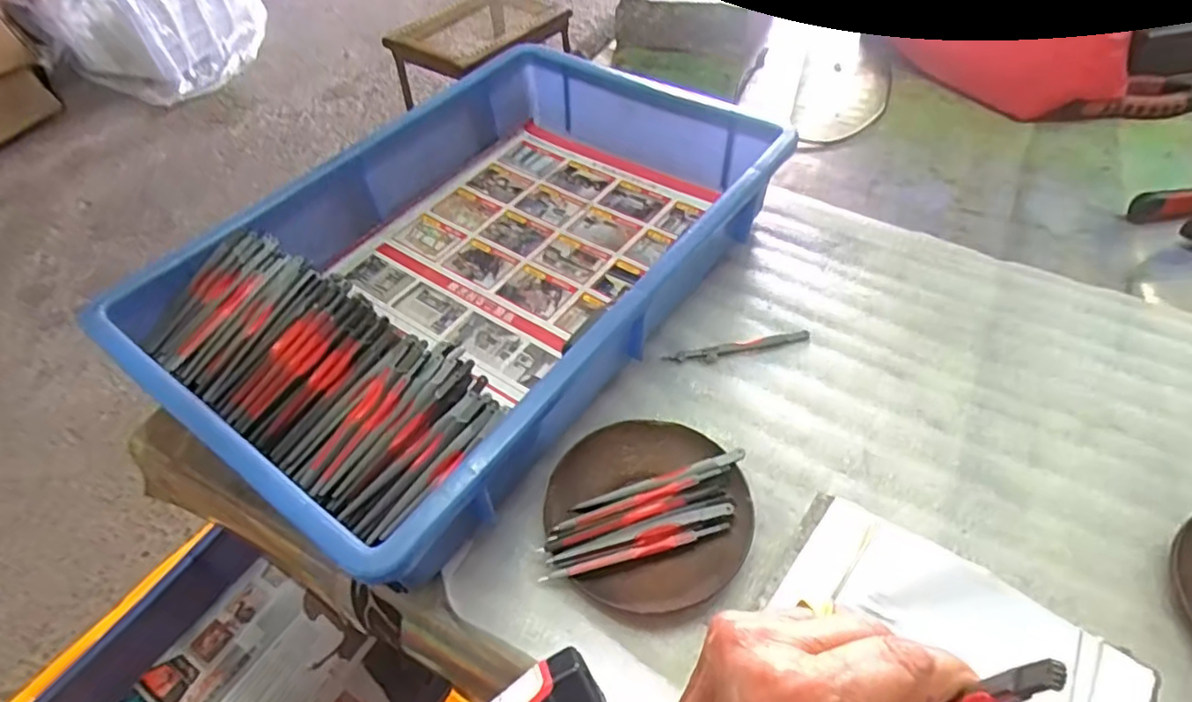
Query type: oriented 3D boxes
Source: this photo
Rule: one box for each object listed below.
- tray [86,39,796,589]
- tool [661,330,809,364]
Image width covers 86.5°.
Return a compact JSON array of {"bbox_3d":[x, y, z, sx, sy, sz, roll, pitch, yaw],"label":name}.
[{"bbox_3d":[-0.081,-0.072,0.466,0.279,0.076,0.428,29,56,25],"label":"tray"},{"bbox_3d":[0.100,-0.003,0.447,0.105,0.006,0.012,-11,50,-6],"label":"tool"}]

